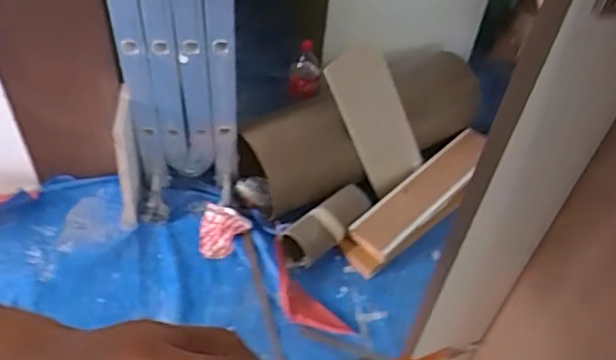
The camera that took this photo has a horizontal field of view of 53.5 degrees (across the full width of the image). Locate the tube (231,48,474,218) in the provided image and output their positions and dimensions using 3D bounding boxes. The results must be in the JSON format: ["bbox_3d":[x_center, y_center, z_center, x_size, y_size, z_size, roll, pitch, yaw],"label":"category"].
[{"bbox_3d":[0.167,-0.145,1.935,0.784,0.264,0.310,-28,57,-26],"label":"tube"}]

